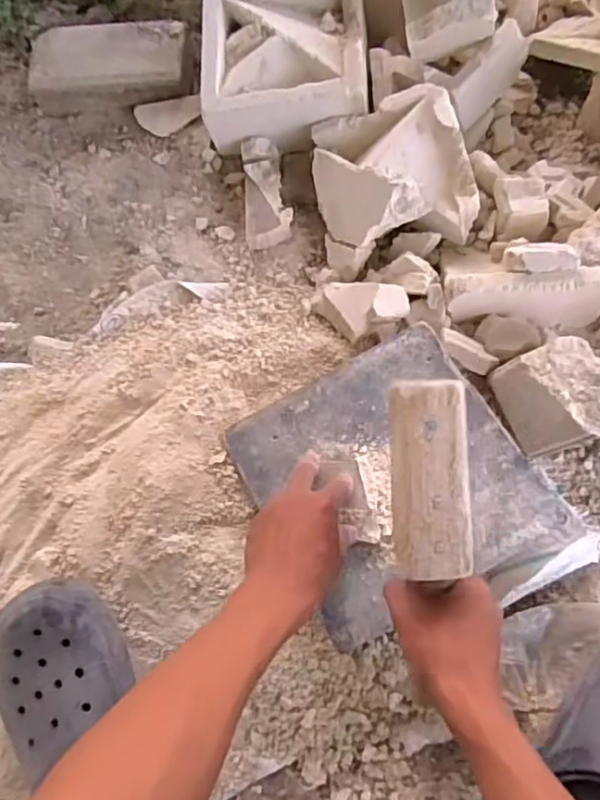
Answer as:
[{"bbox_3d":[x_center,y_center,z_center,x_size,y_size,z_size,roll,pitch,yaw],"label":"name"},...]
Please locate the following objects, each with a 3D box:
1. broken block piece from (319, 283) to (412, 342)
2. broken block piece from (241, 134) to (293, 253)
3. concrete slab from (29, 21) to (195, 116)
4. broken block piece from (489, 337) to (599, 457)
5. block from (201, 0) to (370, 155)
[{"bbox_3d":[0.069,-0.100,0.695,0.093,0.038,0.057,7,72,6],"label":"broken block piece"},{"bbox_3d":[-0.041,-0.256,0.797,0.058,0.049,0.140,-4,71,2],"label":"broken block piece"},{"bbox_3d":[-0.257,-0.446,0.870,0.217,0.075,0.098,0,71,3],"label":"concrete slab"},{"bbox_3d":[0.271,0.001,0.664,0.100,0.099,0.107,-21,72,-3],"label":"broken block piece"},{"bbox_3d":[-0.019,-0.432,0.803,0.201,0.090,0.208,-2,71,3],"label":"block"}]

